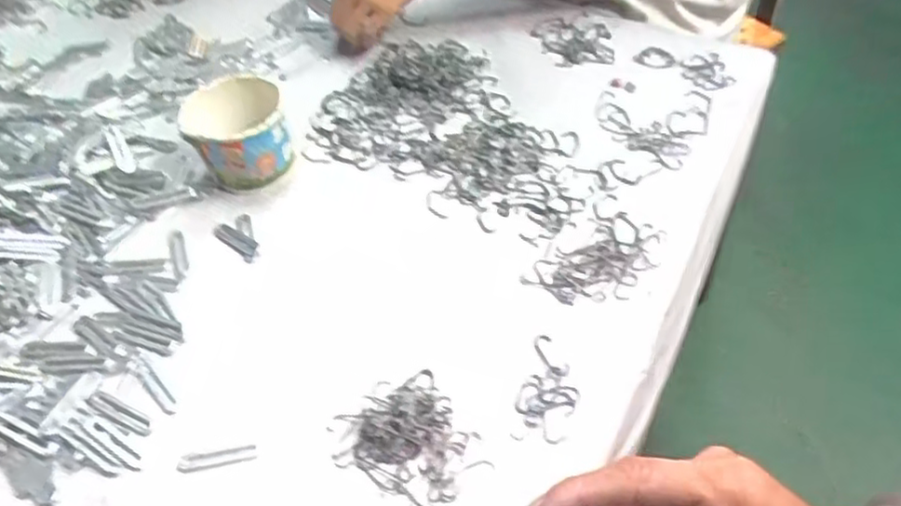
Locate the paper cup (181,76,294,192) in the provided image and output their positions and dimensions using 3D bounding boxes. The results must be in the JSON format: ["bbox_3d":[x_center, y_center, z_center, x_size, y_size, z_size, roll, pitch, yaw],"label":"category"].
[{"bbox_3d":[-0.196,-0.111,0.671,0.091,0.077,0.091,-3,49,3],"label":"paper cup"}]

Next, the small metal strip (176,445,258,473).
[{"bbox_3d":[-0.161,0.142,0.498,0.052,0.004,0.013,-10,49,-3],"label":"small metal strip"}]

